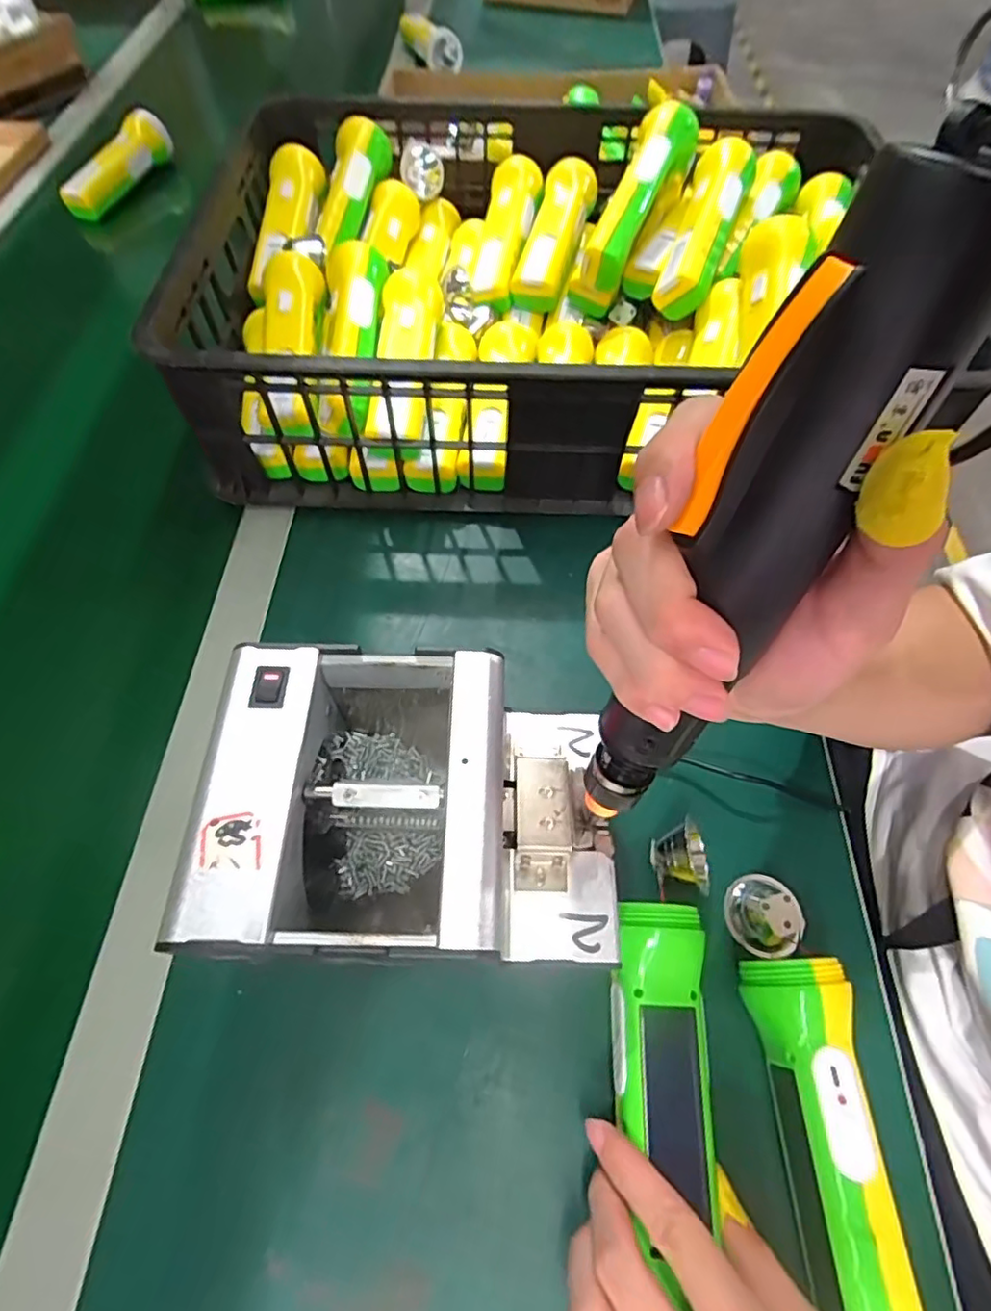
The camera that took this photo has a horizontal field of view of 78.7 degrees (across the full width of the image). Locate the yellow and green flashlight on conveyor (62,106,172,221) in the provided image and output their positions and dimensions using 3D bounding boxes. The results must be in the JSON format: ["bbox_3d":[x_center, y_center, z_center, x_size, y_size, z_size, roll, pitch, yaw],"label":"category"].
[{"bbox_3d":[-0.476,-0.612,0.752,0.054,0.048,0.150,18,63,12],"label":"yellow and green flashlight on conveyor"}]

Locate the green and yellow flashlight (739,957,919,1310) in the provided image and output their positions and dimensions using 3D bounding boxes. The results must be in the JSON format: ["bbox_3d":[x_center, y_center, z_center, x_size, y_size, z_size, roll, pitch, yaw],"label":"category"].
[{"bbox_3d":[0.158,0.236,0.283,0.051,0.053,0.169,-3,61,0],"label":"green and yellow flashlight"}]

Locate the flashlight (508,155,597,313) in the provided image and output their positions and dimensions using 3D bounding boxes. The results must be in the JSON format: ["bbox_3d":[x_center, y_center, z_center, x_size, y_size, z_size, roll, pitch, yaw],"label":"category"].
[{"bbox_3d":[0.055,-0.400,0.575,0.047,0.036,0.166,17,77,11],"label":"flashlight"}]

